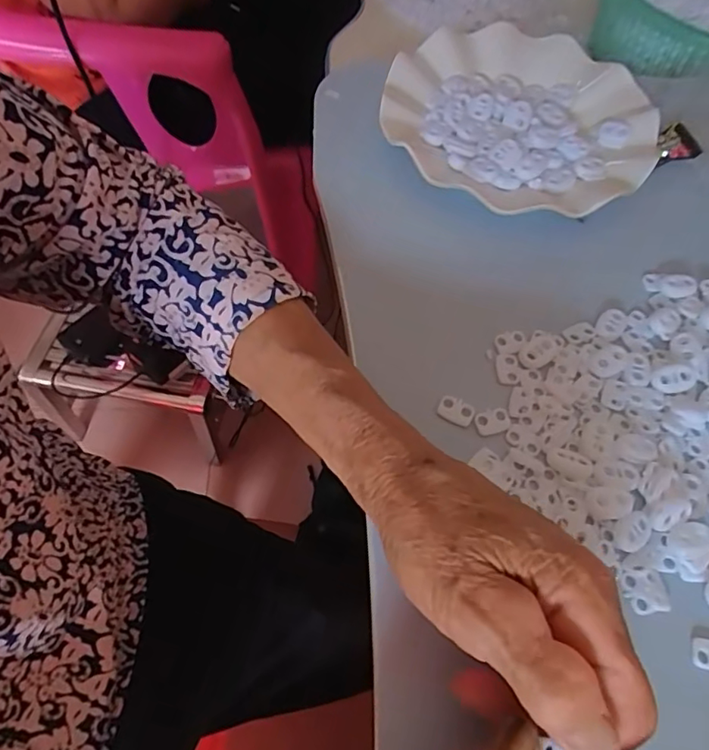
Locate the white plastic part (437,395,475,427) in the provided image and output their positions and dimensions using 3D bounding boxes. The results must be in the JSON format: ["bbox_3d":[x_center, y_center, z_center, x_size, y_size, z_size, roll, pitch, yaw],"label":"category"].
[{"bbox_3d":[0.053,0.018,0.290,0.018,0.005,0.012,28,62,14],"label":"white plastic part"}]

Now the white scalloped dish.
[{"bbox_3d":[0.111,-0.178,0.383,0.175,0.022,0.184,7,59,1],"label":"white scalloped dish"}]

